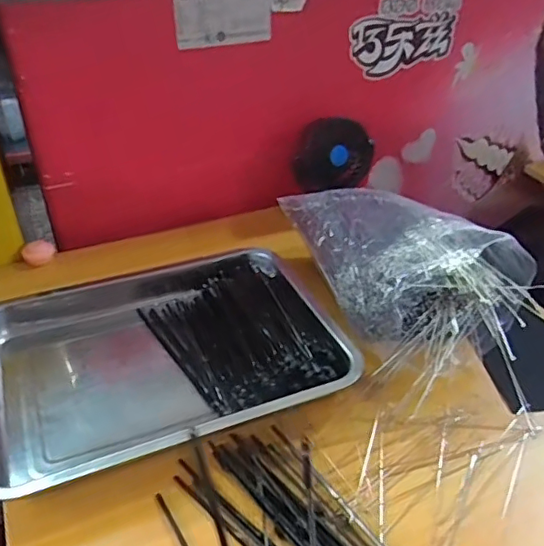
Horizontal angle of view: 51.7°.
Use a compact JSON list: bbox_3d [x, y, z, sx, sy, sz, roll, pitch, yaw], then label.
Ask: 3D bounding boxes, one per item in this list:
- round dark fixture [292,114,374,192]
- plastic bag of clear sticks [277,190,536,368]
[{"bbox_3d":[0.095,-0.173,0.800,0.123,0.100,0.031,-15,39,-20],"label":"round dark fixture"},{"bbox_3d":[0.128,-0.018,0.633,0.147,0.127,0.301,-20,41,-27],"label":"plastic bag of clear sticks"}]

